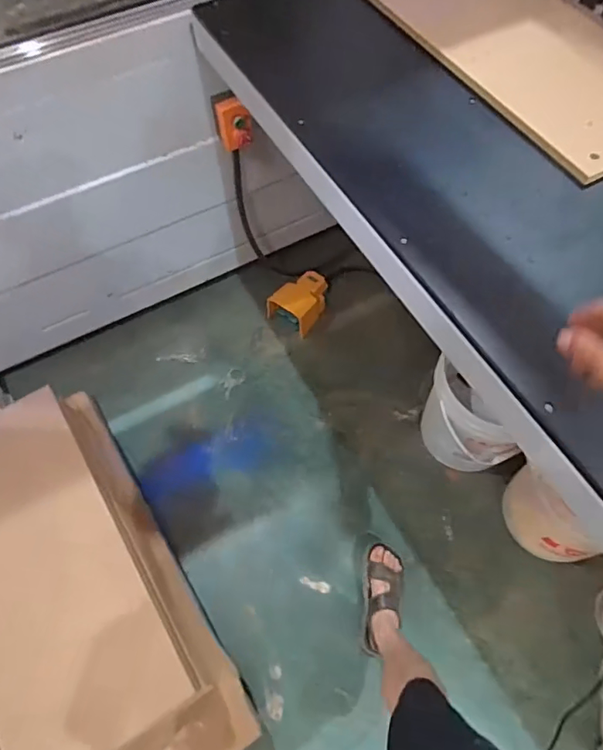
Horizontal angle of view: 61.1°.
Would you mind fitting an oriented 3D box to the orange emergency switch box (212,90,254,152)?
[{"bbox_3d":[-0.166,-0.610,1.235,0.083,0.123,0.049,-9,63,-4],"label":"orange emergency switch box"}]

